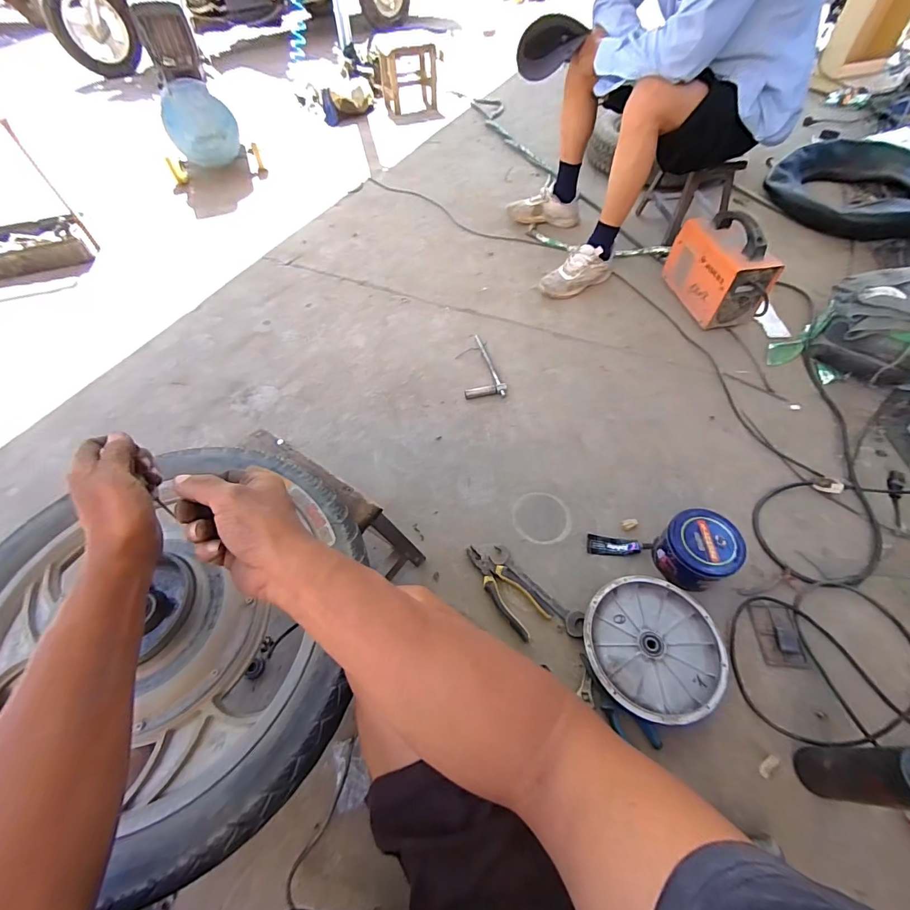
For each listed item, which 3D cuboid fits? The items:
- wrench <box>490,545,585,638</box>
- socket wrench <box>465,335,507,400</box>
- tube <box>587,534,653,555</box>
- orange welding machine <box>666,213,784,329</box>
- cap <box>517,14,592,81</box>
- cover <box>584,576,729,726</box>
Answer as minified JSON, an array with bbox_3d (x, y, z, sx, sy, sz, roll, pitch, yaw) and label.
[{"bbox_3d":[0.153,0.246,0.755,0.041,0.010,0.203,-40,64,-22],"label":"wrench"},{"bbox_3d":[0.076,-0.243,1.084,0.101,0.020,0.228,-2,56,0],"label":"socket wrench"},{"bbox_3d":[0.324,0.182,0.810,0.123,0.015,0.041,5,56,5],"label":"tube"},{"bbox_3d":[0.727,-0.514,1.139,0.117,0.247,0.293,-12,57,-7],"label":"orange welding machine"},{"bbox_3d":[0.260,-1.095,1.098,0.162,0.110,0.162,-1,56,1],"label":"cap"},{"bbox_3d":[0.322,0.317,0.682,0.214,0.052,0.216,-18,58,-11],"label":"cover"}]

